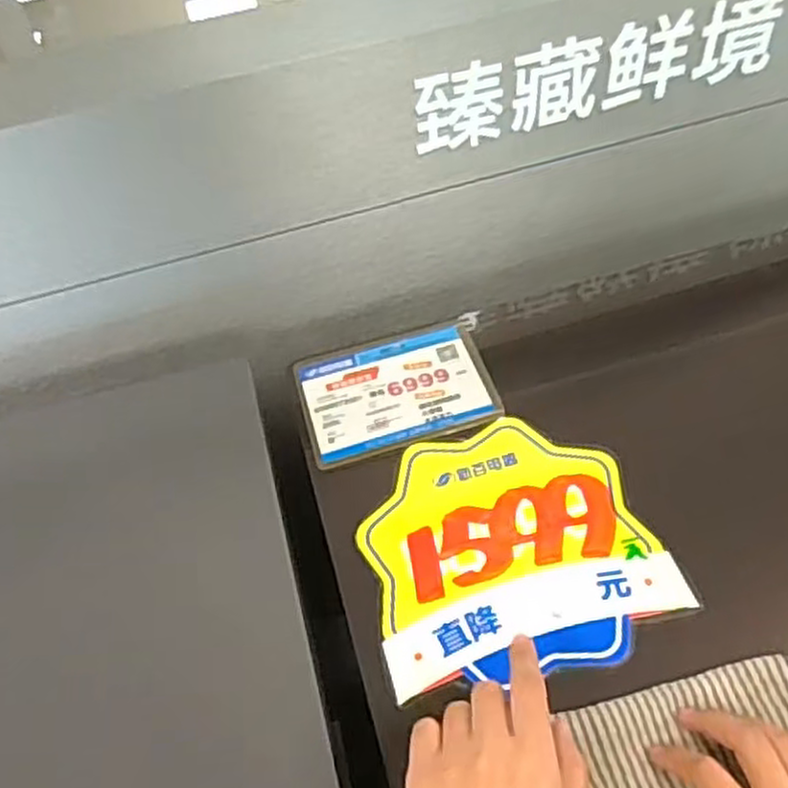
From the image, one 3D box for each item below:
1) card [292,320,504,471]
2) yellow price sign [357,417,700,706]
[{"bbox_3d":[0.000,-0.005,0.630,0.154,0.005,0.120,-16,50,-6],"label":"card"},{"bbox_3d":[0.077,0.106,0.535,0.196,0.007,0.186,-18,53,-6],"label":"yellow price sign"}]

